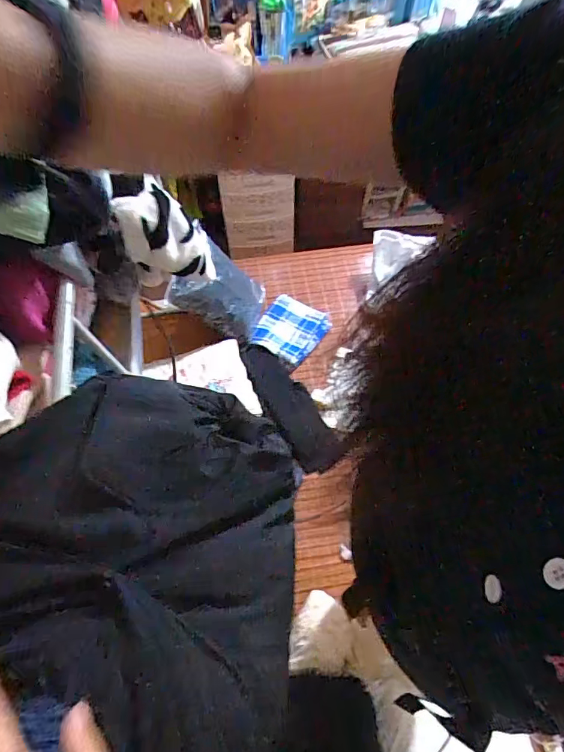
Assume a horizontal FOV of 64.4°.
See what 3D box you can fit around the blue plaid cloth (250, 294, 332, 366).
[{"bbox_3d":[0.036,-0.178,1.671,0.233,0.014,0.243,29,67,10],"label":"blue plaid cloth"}]

